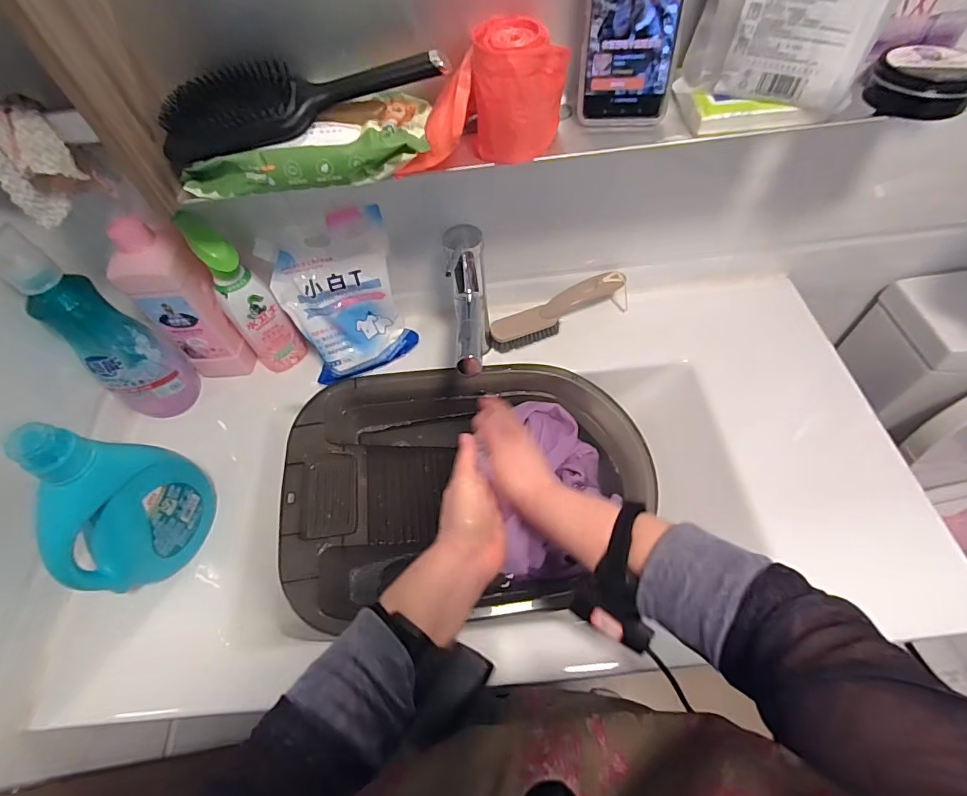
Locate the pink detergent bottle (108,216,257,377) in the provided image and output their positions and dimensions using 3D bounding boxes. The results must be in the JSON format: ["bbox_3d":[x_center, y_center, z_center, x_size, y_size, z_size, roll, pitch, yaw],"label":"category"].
[{"bbox_3d":[-0.386,-0.117,0.615,0.081,0.222,0.066,-3,58,3],"label":"pink detergent bottle"}]

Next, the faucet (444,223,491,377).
[{"bbox_3d":[-0.010,-0.075,0.588,0.041,0.206,0.166,-7,58,0],"label":"faucet"}]

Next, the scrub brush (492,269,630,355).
[{"bbox_3d":[0.109,-0.130,0.690,0.212,0.055,0.044,-21,59,-9],"label":"scrub brush"}]

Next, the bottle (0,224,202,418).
[{"bbox_3d":[-0.455,-0.073,0.570,0.082,0.277,0.083,21,62,16],"label":"bottle"}]

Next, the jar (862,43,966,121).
[{"bbox_3d":[0.396,-0.294,0.426,0.077,0.039,0.082,-2,58,3],"label":"jar"}]

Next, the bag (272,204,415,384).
[{"bbox_3d":[-0.189,-0.140,0.645,0.155,0.216,0.065,-15,30,-3],"label":"bag"}]

